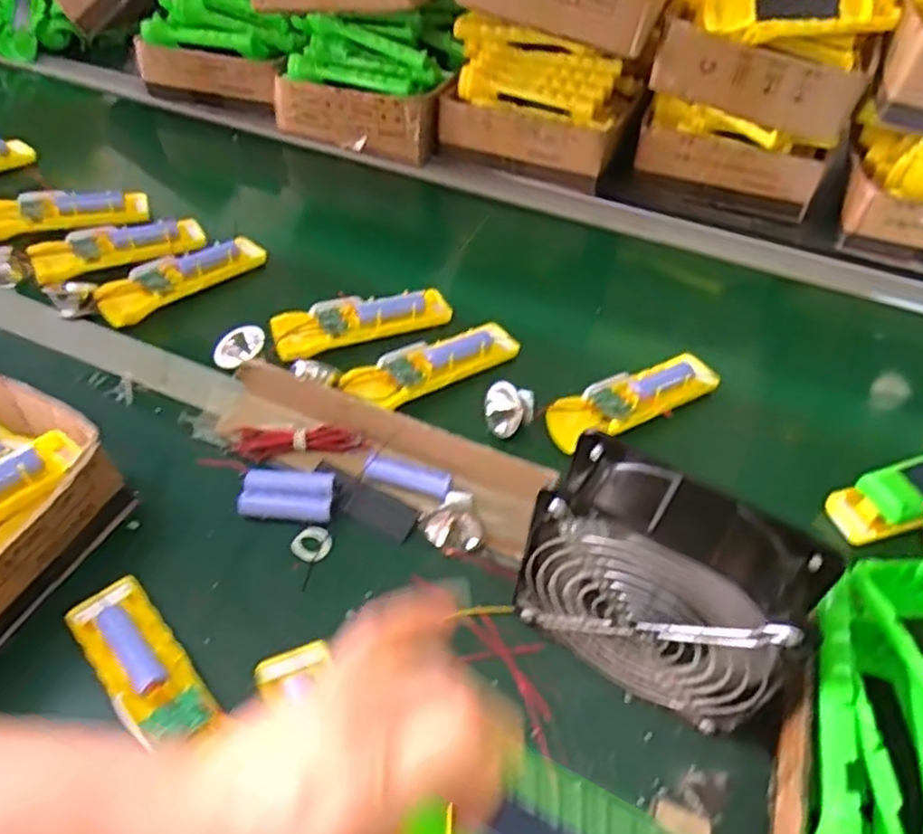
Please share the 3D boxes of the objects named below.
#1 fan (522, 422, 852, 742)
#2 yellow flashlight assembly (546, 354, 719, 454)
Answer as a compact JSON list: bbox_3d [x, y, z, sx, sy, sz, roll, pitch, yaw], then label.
[{"bbox_3d":[0.113,0.100,0.407,0.146,0.148,0.063,28,53,21],"label":"fan"},{"bbox_3d":[0.148,-0.016,0.603,0.165,0.019,0.045,-22,53,-20],"label":"yellow flashlight assembly"}]

